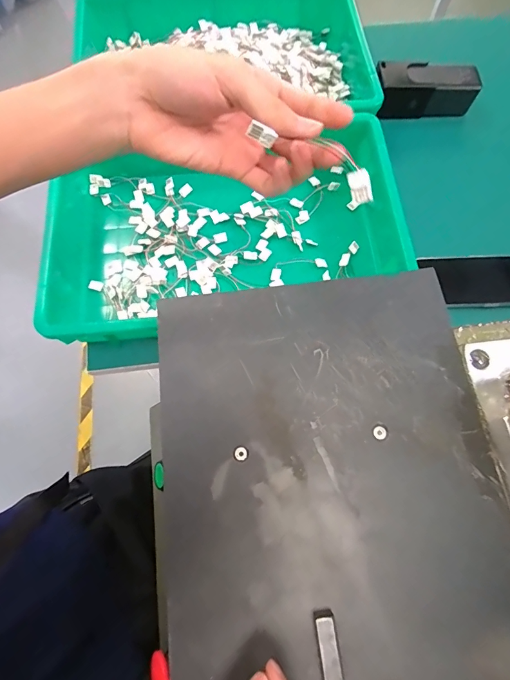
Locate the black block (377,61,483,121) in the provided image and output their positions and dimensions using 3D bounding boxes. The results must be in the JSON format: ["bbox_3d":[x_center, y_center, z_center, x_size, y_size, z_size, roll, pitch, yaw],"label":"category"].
[{"bbox_3d":[0.266,-0.390,0.581,0.147,0.050,0.058,-1,71,-1],"label":"black block"}]

